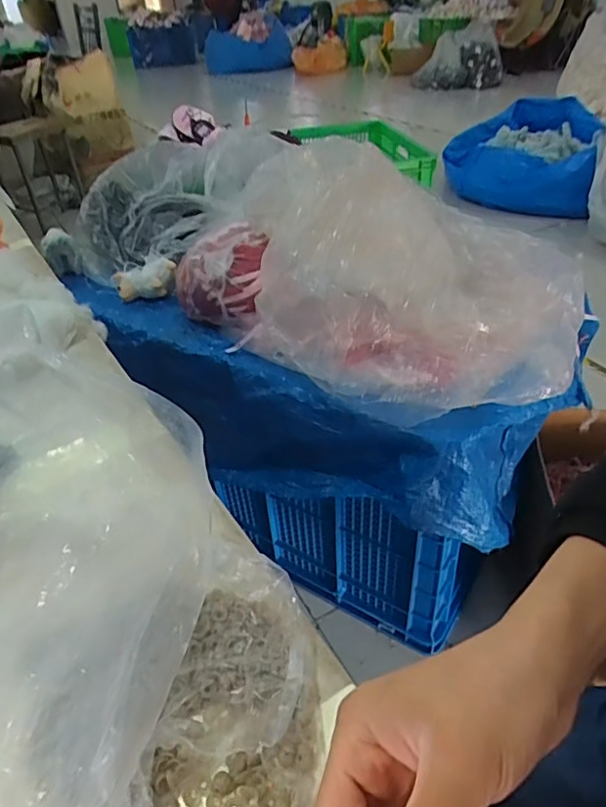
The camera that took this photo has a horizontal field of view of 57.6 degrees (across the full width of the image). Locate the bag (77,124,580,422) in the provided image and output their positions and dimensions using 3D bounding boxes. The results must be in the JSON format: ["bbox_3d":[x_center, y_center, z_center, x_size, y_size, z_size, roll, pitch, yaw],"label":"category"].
[{"bbox_3d":[-0.007,-0.306,1.001,1.002,0.239,0.428,27,47,34],"label":"bag"}]

